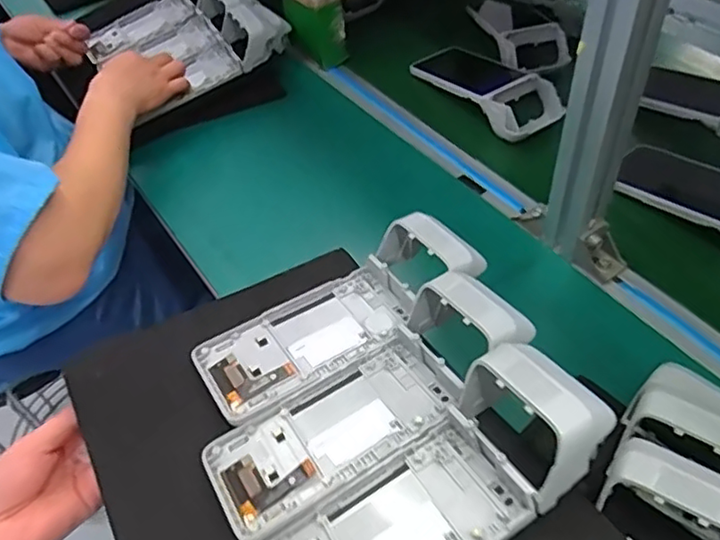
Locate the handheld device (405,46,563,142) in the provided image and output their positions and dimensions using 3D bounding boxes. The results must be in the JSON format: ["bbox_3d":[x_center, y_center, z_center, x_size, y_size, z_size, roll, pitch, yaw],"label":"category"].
[{"bbox_3d":[0.158,-0.238,0.789,0.095,0.042,0.197,-31,55,-19],"label":"handheld device"}]

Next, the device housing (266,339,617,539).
[{"bbox_3d":[0.033,0.134,0.353,0.224,0.049,0.082,-37,56,-5],"label":"device housing"}]

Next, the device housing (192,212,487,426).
[{"bbox_3d":[-0.019,0.031,0.481,0.217,0.047,0.082,-27,54,-17],"label":"device housing"}]

